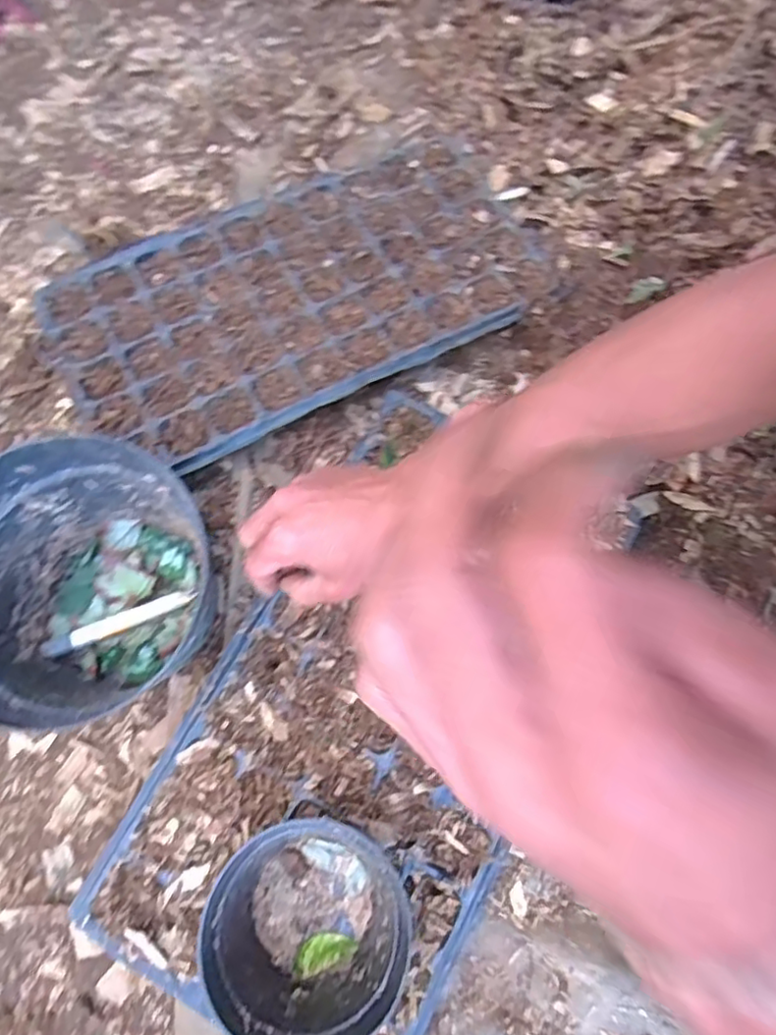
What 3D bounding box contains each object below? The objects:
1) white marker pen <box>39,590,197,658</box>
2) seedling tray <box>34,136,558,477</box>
[{"bbox_3d":[-0.245,0.096,0.567,0.134,0.007,0.015,-21,69,-21],"label":"white marker pen"},{"bbox_3d":[-0.092,-0.247,0.696,0.543,0.057,0.293,-26,70,-7],"label":"seedling tray"}]

